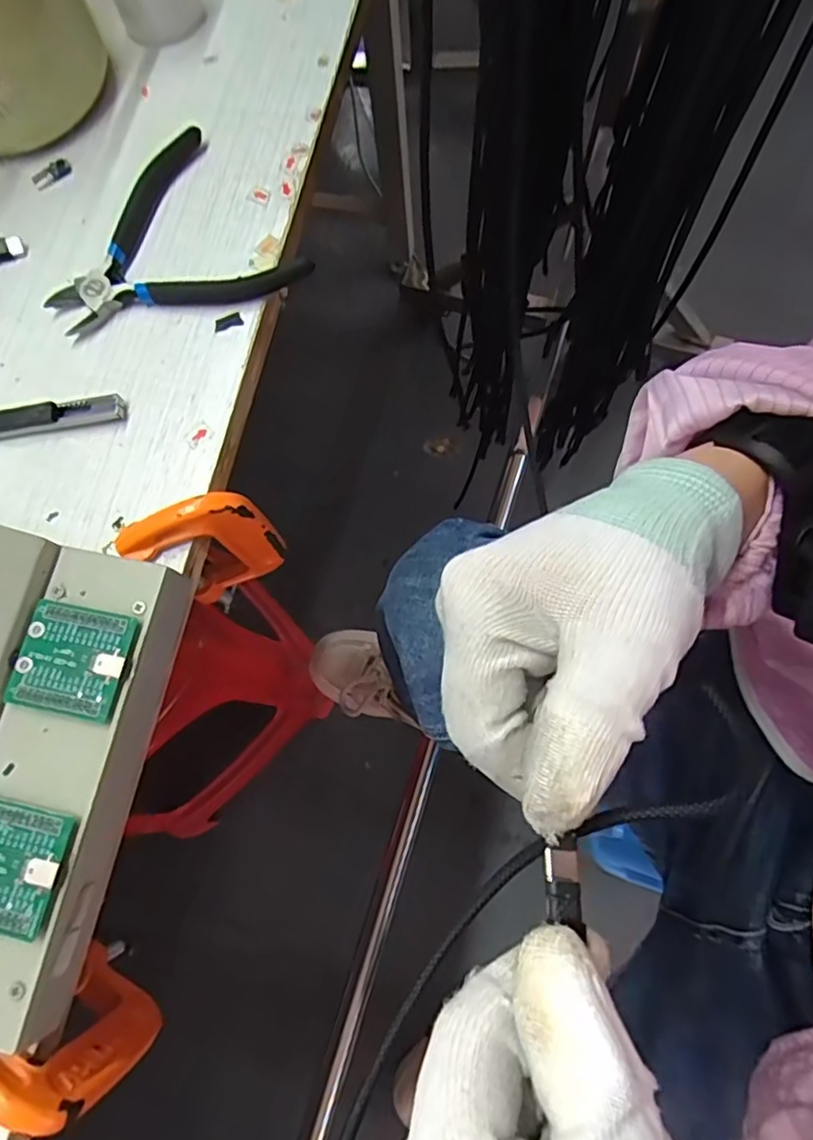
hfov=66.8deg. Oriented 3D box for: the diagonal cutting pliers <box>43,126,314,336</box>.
[{"bbox_3d":[-0.118,-0.174,0.311,0.123,0.010,0.105,-12,74,1],"label":"diagonal cutting pliers"}]

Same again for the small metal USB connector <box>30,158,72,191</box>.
[{"bbox_3d":[-0.186,-0.208,0.324,0.021,0.004,0.010,-35,75,-6],"label":"small metal USB connector"}]

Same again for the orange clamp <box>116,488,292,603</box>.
[{"bbox_3d":[-0.091,-0.010,0.294,0.061,0.085,0.019,-16,74,0],"label":"orange clamp"}]

